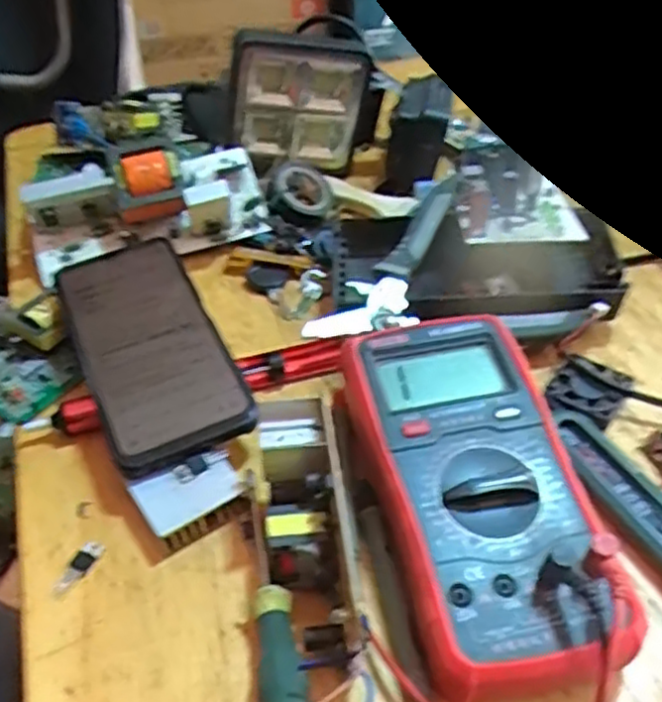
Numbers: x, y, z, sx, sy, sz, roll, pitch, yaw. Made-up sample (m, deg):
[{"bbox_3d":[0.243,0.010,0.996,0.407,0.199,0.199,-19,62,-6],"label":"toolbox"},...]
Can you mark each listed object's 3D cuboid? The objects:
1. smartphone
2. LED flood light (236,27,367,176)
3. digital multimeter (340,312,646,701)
[{"bbox_3d":[-0.105,-0.004,0.417,0.076,0.015,0.160,-28,58,-8],"label":"smartphone"},{"bbox_3d":[-0.024,-0.190,0.562,0.095,0.100,0.034,-4,36,-17],"label":"LED flood light"},{"bbox_3d":[0.065,0.064,0.339,0.093,0.050,0.184,-9,43,-6],"label":"digital multimeter"}]

